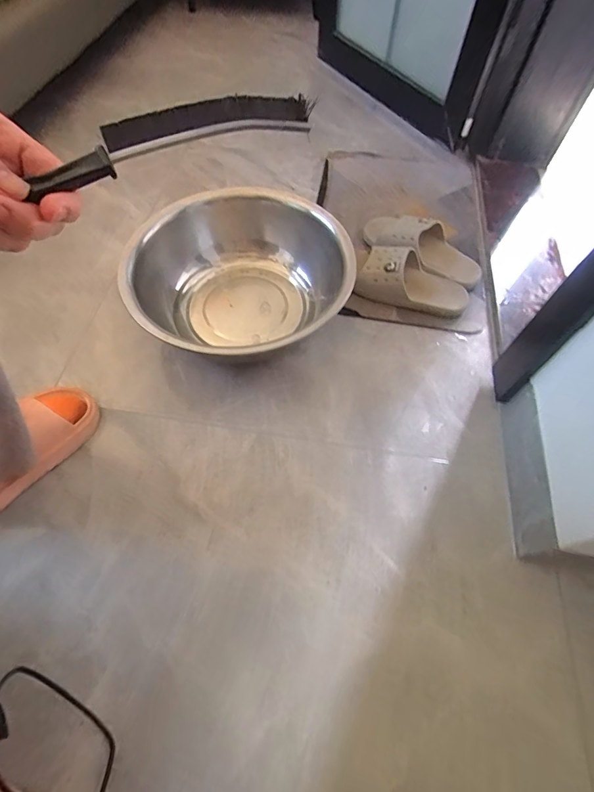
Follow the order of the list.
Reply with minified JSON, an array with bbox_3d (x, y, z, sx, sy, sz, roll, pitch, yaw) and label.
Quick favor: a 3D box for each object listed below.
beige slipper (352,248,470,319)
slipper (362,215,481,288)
[{"bbox_3d":[0.221,-0.221,0.721,0.219,0.067,0.106,21,63,11],"label":"beige slipper"},{"bbox_3d":[0.256,-0.311,0.775,0.263,0.058,0.115,38,67,18],"label":"slipper"}]

